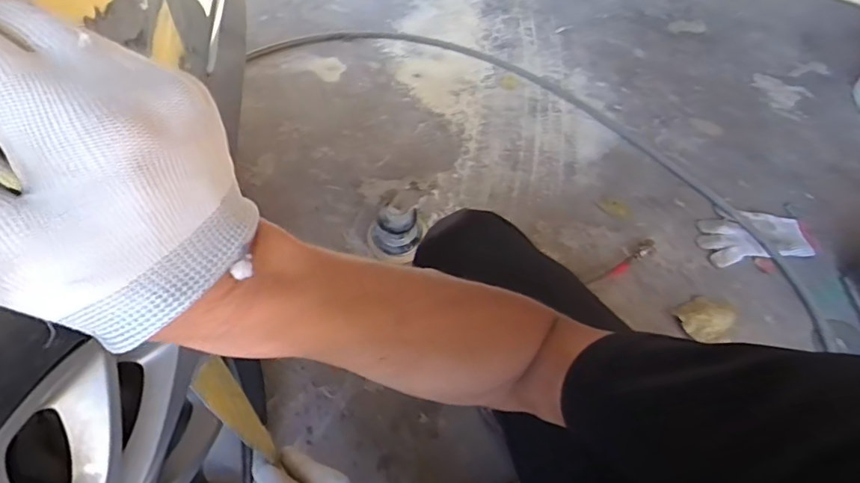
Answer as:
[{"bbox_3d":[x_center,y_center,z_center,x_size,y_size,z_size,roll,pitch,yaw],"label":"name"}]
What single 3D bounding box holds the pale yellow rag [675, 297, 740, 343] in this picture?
[{"bbox_3d":[0.489,0.136,0.925,0.093,0.027,0.086,3,58,-3],"label":"pale yellow rag"}]

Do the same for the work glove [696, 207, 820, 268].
[{"bbox_3d":[0.636,-0.010,1.042,0.219,0.036,0.125,-3,58,-6],"label":"work glove"}]

